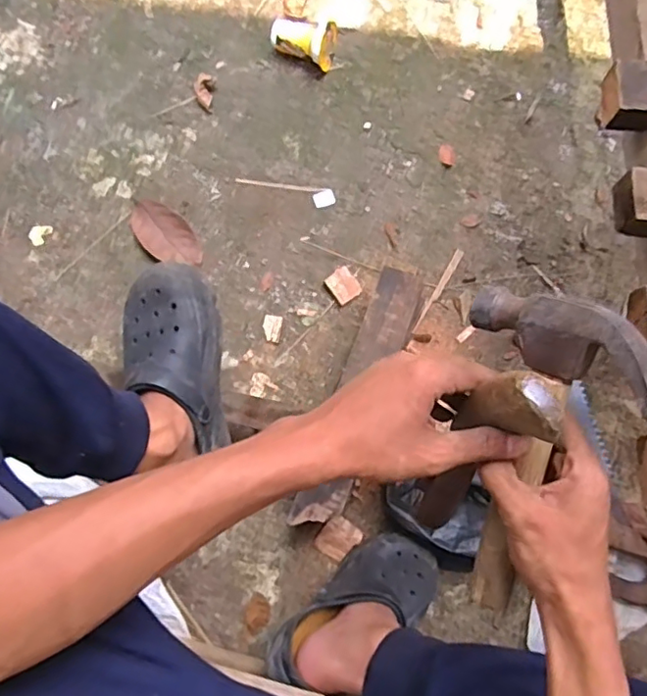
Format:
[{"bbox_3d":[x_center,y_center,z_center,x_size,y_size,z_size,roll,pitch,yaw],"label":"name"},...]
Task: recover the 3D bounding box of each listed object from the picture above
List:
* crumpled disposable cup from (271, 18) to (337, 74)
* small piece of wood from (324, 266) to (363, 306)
[{"bbox_3d":[-0.031,-0.493,0.914,0.106,0.057,0.069,17,80,2],"label":"crumpled disposable cup"},{"bbox_3d":[0.029,-0.093,0.863,0.044,0.017,0.049,-42,83,-8],"label":"small piece of wood"}]

